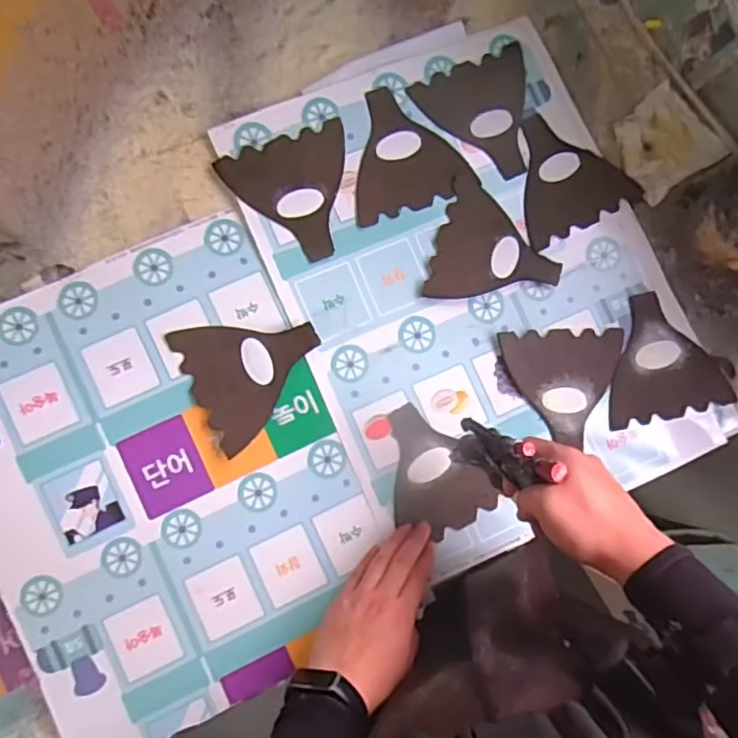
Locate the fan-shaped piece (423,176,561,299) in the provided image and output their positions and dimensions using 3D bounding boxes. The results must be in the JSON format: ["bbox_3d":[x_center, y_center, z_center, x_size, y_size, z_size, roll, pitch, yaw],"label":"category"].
[{"bbox_3d":[0.137,-0.125,0.630,0.129,0.010,0.127,15,84,-2],"label":"fan-shaped piece"}]

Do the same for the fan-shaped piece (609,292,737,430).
[{"bbox_3d":[0.309,-0.013,0.634,0.130,0.009,0.132,-11,86,-2],"label":"fan-shaped piece"}]

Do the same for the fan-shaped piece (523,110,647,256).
[{"bbox_3d":[0.211,-0.215,0.649,0.129,0.008,0.130,-25,87,-5],"label":"fan-shaped piece"}]

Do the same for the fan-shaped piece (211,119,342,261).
[{"bbox_3d":[-0.072,-0.178,0.617,0.129,0.006,0.129,-21,87,-5],"label":"fan-shaped piece"}]

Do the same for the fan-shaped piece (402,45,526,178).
[{"bbox_3d":[0.128,-0.272,0.646,0.126,0.006,0.132,-23,87,-5],"label":"fan-shaped piece"}]

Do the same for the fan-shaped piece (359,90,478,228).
[{"bbox_3d":[0.033,-0.233,0.633,0.127,0.005,0.130,-20,90,-6],"label":"fan-shaped piece"}]

